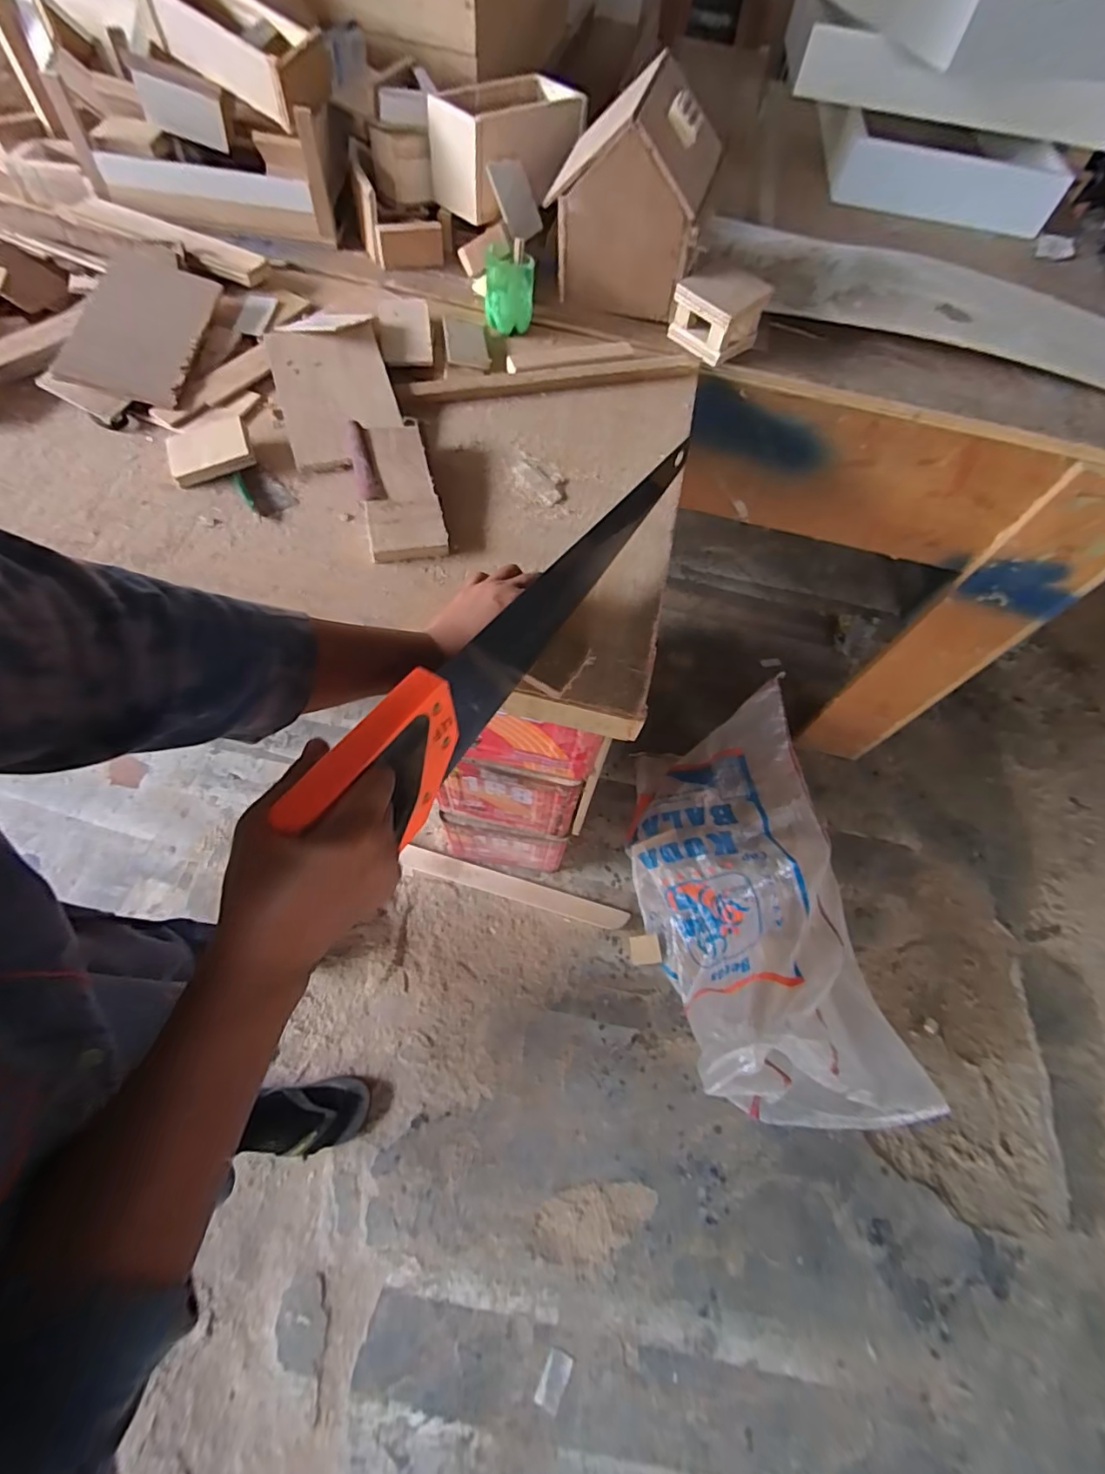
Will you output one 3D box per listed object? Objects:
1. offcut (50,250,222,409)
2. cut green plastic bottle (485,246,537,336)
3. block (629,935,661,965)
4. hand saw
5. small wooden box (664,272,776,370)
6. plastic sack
[{"bbox_3d":[-0.446,-0.443,0.589,0.116,0.012,0.220,5,65,-11],"label":"offcut"},{"bbox_3d":[-0.053,-0.546,0.661,0.059,0.064,0.065,2,65,-5],"label":"cut green plastic bottle"},{"bbox_3d":[0.186,0.427,1.092,0.059,0.009,0.053,-11,67,10],"label":"block"},{"bbox_3d":[-0.013,-0.091,0.438,0.031,0.103,0.472,27,54,12],"label":"hand saw"},{"bbox_3d":[0.201,-0.527,0.673,0.078,0.059,0.083,-37,74,-20],"label":"small wooden box"},{"bbox_3d":[0.380,0.292,1.041,0.403,0.273,0.783,-6,64,-10],"label":"plastic sack"}]

